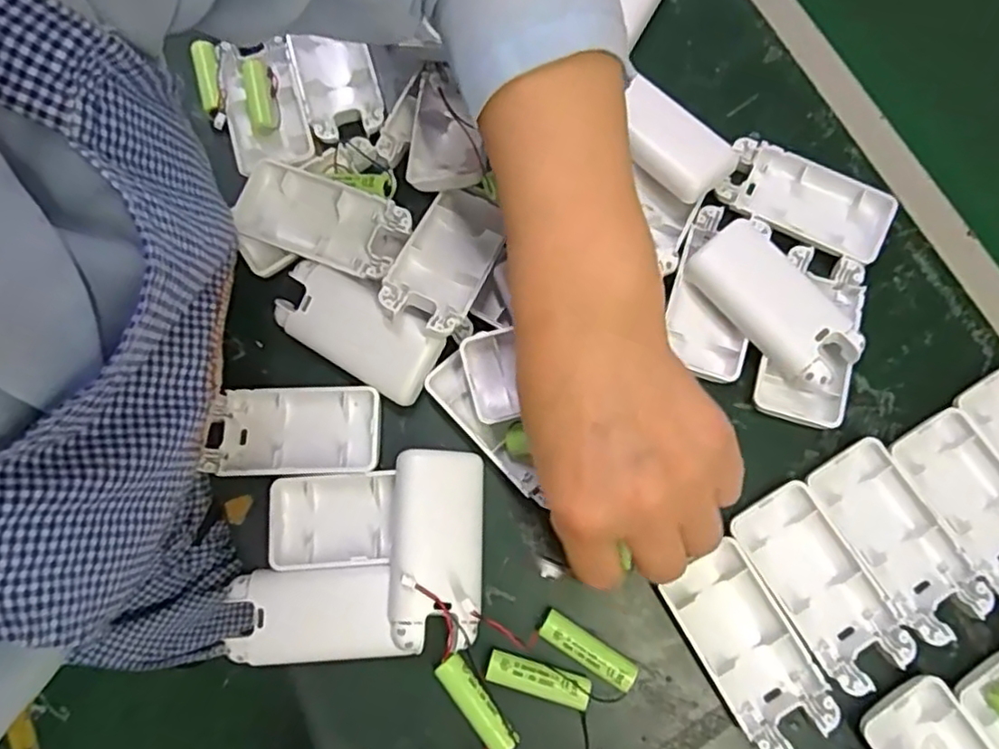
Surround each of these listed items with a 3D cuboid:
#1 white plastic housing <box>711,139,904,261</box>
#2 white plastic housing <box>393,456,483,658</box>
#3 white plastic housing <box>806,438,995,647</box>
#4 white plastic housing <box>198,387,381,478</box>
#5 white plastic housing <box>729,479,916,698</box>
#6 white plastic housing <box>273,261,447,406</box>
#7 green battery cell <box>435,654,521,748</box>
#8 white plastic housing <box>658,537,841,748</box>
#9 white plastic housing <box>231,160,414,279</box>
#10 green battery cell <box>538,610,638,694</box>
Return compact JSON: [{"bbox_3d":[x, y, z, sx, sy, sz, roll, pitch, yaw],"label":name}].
[{"bbox_3d":[0.172,-0.097,0.380,0.095,0.016,0.050,24,78,7],"label":"white plastic housing"},{"bbox_3d":[-0.030,0.081,0.328,0.044,0.015,0.091,4,69,-12],"label":"white plastic housing"},{"bbox_3d":[0.195,0.081,0.332,0.045,0.010,0.094,-31,77,-6],"label":"white plastic housing"},{"bbox_3d":[-0.107,0.030,0.352,0.088,0.011,0.046,-1,76,2],"label":"white plastic housing"},{"bbox_3d":[0.154,0.103,0.328,0.045,0.011,0.095,-30,77,-6],"label":"white plastic housing"},{"bbox_3d":[-0.077,-0.024,0.357,0.093,0.014,0.044,31,101,11],"label":"white plastic housing"},{"bbox_3d":[-0.011,0.157,0.319,0.015,0.013,0.049,-39,78,-8],"label":"green battery cell"},{"bbox_3d":[0.118,0.132,0.322,0.046,0.011,0.089,-29,77,-6],"label":"white plastic housing"},{"bbox_3d":[-0.100,-0.083,0.369,0.099,0.022,0.044,21,77,7],"label":"white plastic housing"},{"bbox_3d":[0.042,0.134,0.325,0.049,0.014,0.014,32,79,9],"label":"green battery cell"}]

